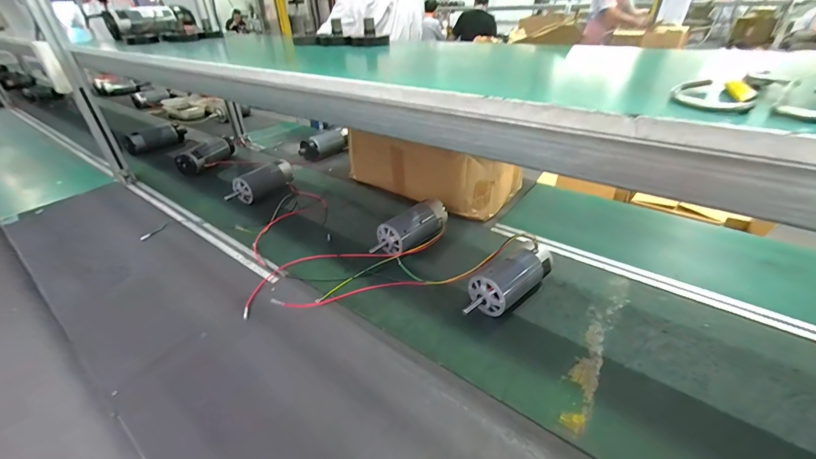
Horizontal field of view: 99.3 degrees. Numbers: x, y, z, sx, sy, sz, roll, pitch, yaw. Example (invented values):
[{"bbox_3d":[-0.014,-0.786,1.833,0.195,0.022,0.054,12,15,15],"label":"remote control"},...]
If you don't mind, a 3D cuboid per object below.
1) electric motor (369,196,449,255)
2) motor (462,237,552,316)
[{"bbox_3d":[0.011,0.005,0.813,0.205,0.086,0.078,-25,39,-33],"label":"electric motor"},{"bbox_3d":[0.183,0.099,0.655,0.205,0.087,0.073,-23,38,-31],"label":"motor"}]

